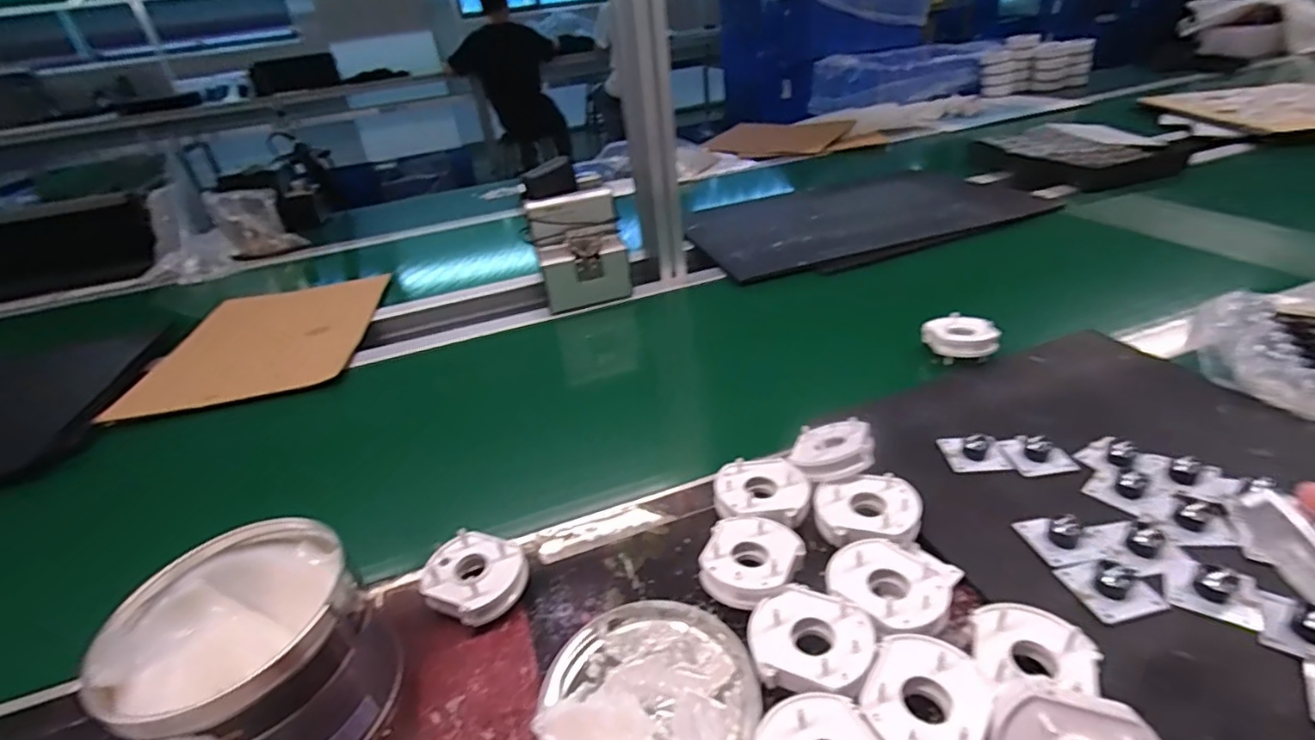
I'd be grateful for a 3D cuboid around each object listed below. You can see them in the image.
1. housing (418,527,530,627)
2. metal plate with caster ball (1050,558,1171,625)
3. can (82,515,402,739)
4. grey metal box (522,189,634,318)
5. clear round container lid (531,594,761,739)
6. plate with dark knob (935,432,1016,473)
[{"bbox_3d":[-0.132,0.154,0.435,0.072,0.036,0.059,15,38,32],"label":"housing"},{"bbox_3d":[0.290,0.135,0.377,0.042,0.018,0.041,-11,31,-6],"label":"metal plate with caster ball"},{"bbox_3d":[-0.238,0.176,0.360,0.125,0.103,0.116,-6,31,4],"label":"can"},{"bbox_3d":[-0.110,-0.172,0.853,0.124,0.138,0.074,-13,33,-10],"label":"grey metal box"},{"bbox_3d":[-0.008,0.192,0.356,0.126,0.027,0.128,-6,31,4],"label":"clear round container lid"},{"bbox_3d":[0.267,0.067,0.499,0.048,0.013,0.038,-4,31,6],"label":"plate with dark knob"}]

